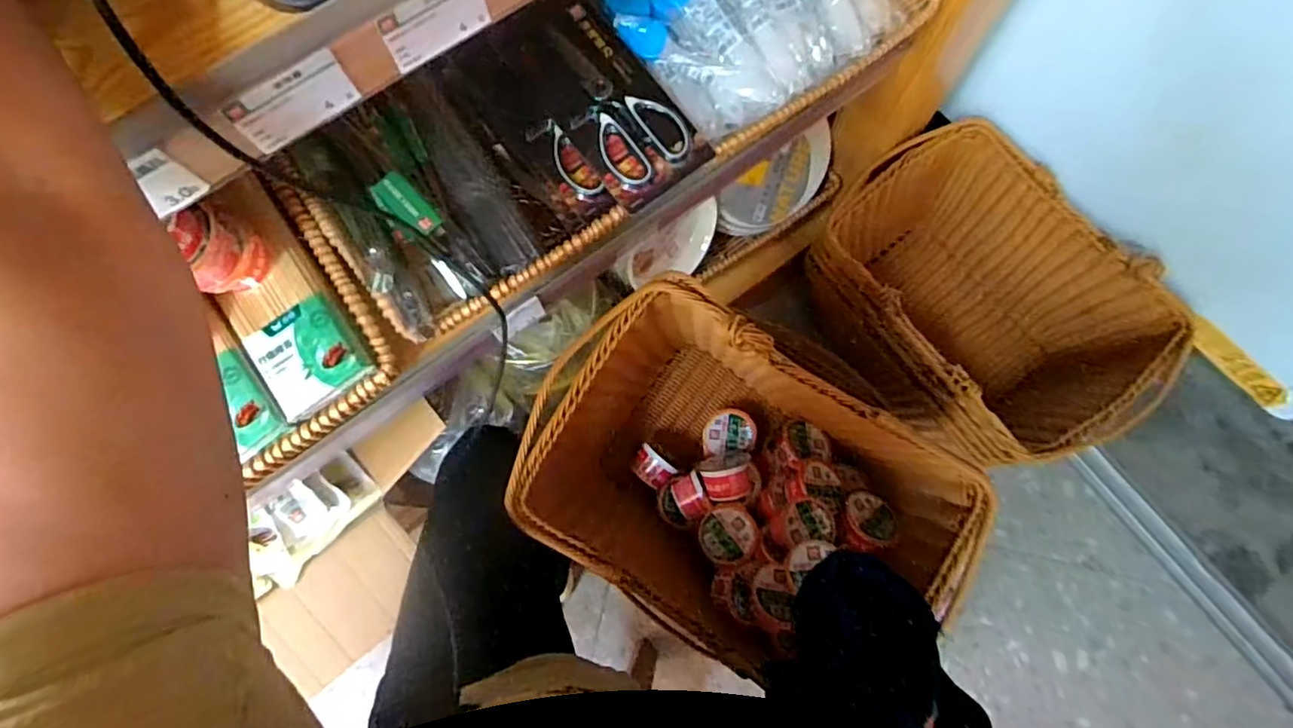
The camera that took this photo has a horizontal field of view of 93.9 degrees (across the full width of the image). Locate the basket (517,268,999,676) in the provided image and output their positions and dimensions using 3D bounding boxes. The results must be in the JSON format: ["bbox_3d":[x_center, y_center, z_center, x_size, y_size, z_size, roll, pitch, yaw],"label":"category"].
[{"bbox_3d":[0.115,0.152,0.758,0.476,0.272,0.336,30,77,9],"label":"basket"}]

